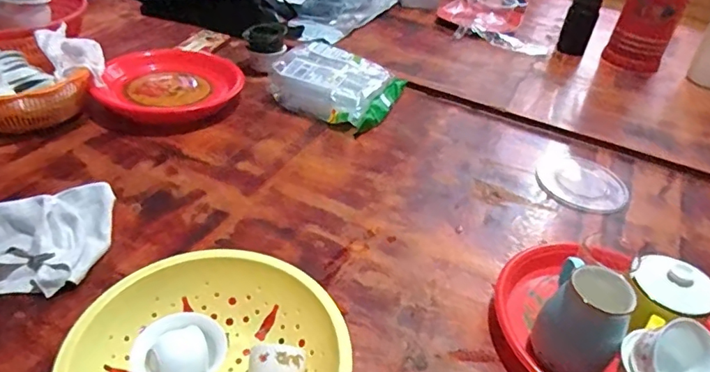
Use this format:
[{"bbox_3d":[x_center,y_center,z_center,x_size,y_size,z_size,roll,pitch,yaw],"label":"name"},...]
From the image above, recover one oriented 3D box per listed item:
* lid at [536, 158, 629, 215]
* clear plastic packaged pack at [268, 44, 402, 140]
[{"bbox_3d":[0.377,-0.003,0.833,0.140,0.006,0.133,3,38,-3],"label":"lid"},{"bbox_3d":[-0.031,-0.202,0.967,0.214,0.077,0.192,19,40,16],"label":"clear plastic packaged pack"}]

